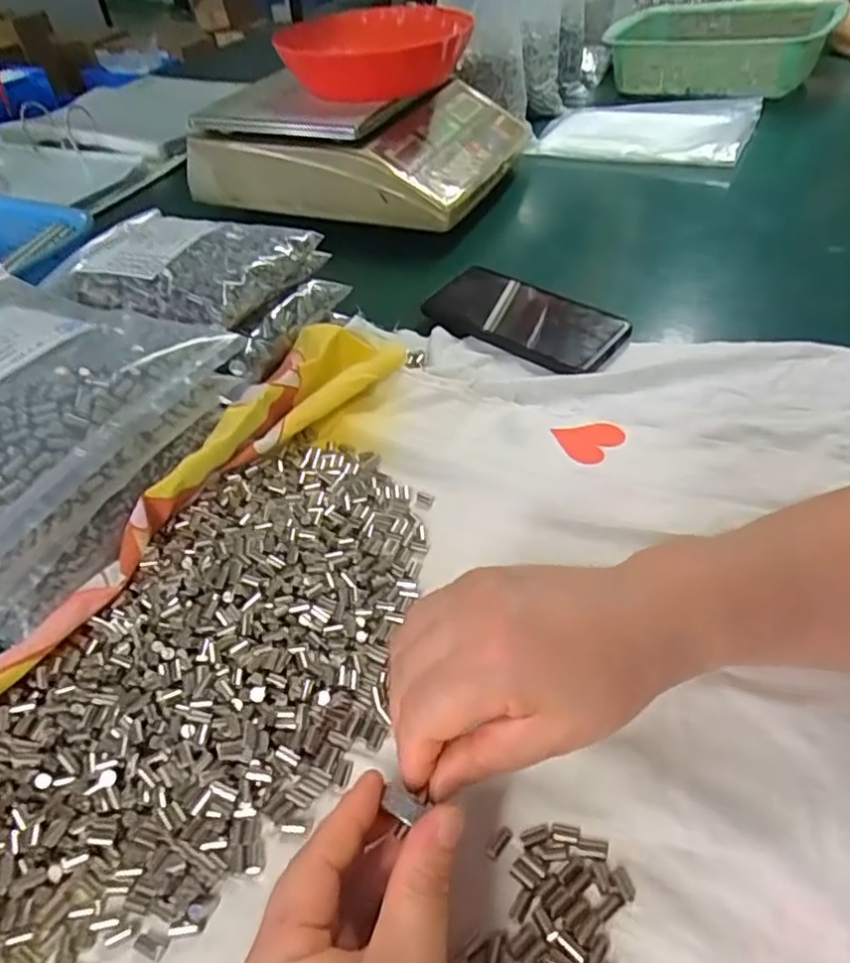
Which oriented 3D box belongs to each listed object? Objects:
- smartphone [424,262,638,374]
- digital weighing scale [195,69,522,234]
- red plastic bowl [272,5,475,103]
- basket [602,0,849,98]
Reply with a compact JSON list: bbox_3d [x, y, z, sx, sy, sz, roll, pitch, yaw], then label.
[{"bbox_3d":[0.081,-0.135,0.534,0.159,0.016,0.079,29,54,28],"label":"smartphone"},{"bbox_3d":[-0.071,-0.404,0.759,0.310,0.096,0.310,16,49,19],"label":"digital weighing scale"},{"bbox_3d":[-0.044,-0.464,0.709,0.176,0.062,0.176,8,47,12],"label":"red plastic bowl"},{"bbox_3d":[0.432,-0.636,0.955,0.278,0.091,0.239,26,53,27],"label":"basket"}]

